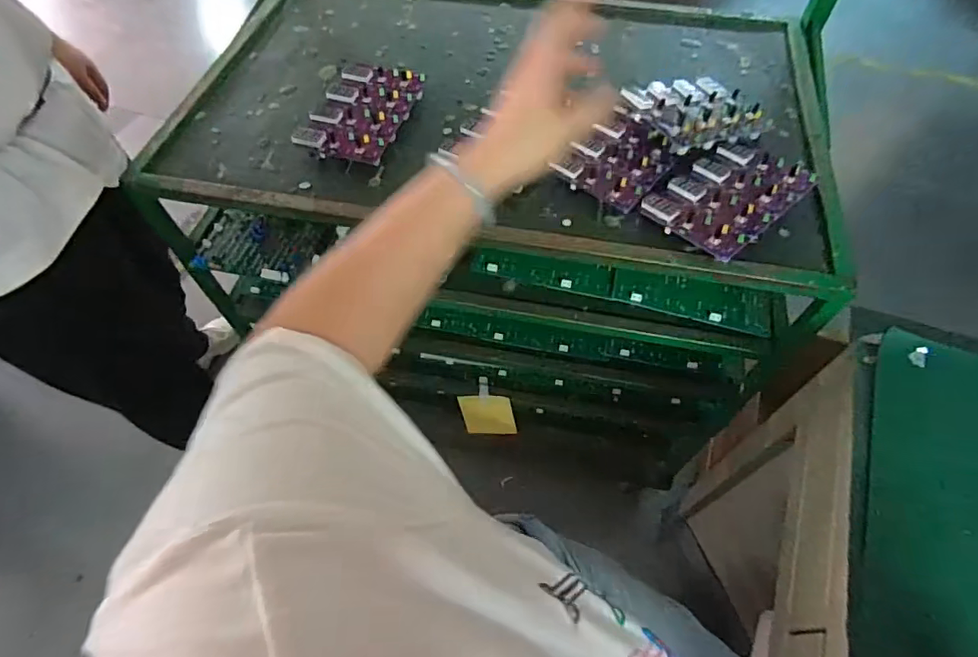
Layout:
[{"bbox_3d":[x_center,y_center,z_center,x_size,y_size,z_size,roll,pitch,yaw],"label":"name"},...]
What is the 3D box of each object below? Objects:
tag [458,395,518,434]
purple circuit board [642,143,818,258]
[{"bbox_3d":[-0.003,0.161,0.975,0.097,0.087,0.007,-3,30,18],"label":"tag"},{"bbox_3d":[0.272,-0.154,0.599,0.173,0.025,0.114,-36,64,-20],"label":"purple circuit board"}]

